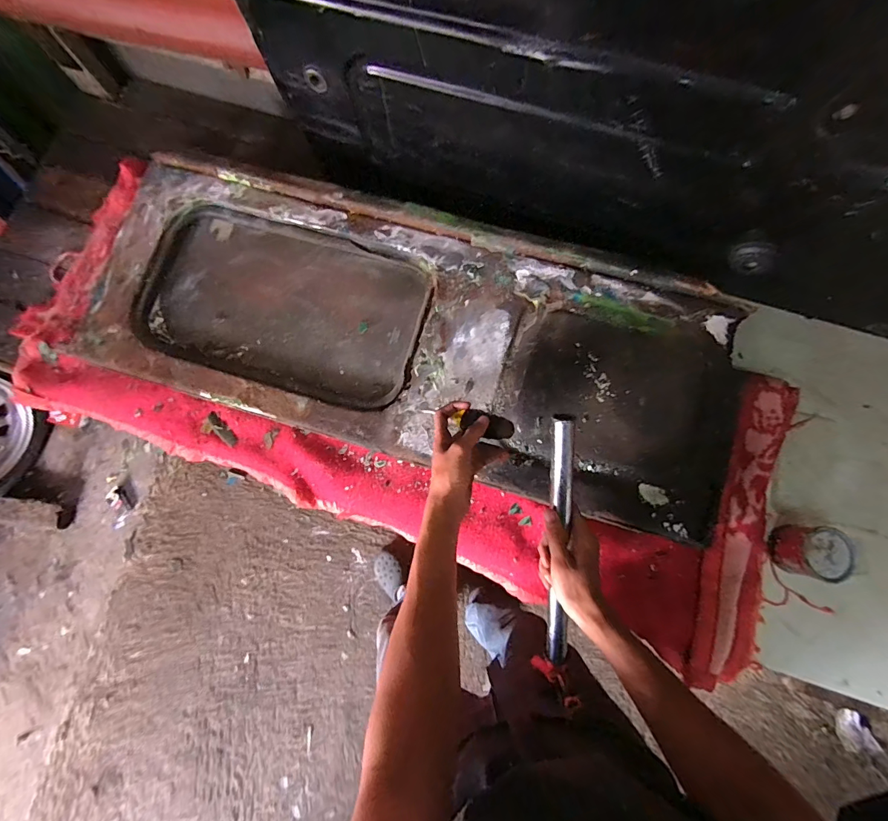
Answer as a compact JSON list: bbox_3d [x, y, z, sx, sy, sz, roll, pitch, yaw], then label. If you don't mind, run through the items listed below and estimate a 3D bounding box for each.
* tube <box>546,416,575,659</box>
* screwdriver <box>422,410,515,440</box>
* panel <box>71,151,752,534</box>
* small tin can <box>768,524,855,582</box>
[{"bbox_3d":[0.140,0.166,0.505,0.024,0.018,0.333,-3,106,0],"label":"tube"},{"bbox_3d":[0.023,0.013,0.563,0.146,0.027,0.031,11,75,36],"label":"screwdriver"},{"bbox_3d":[-0.057,-0.117,0.642,0.990,0.051,0.369,16,78,5],"label":"panel"},{"bbox_3d":[0.527,0.203,0.606,0.070,0.081,0.070,0,77,0],"label":"small tin can"}]

